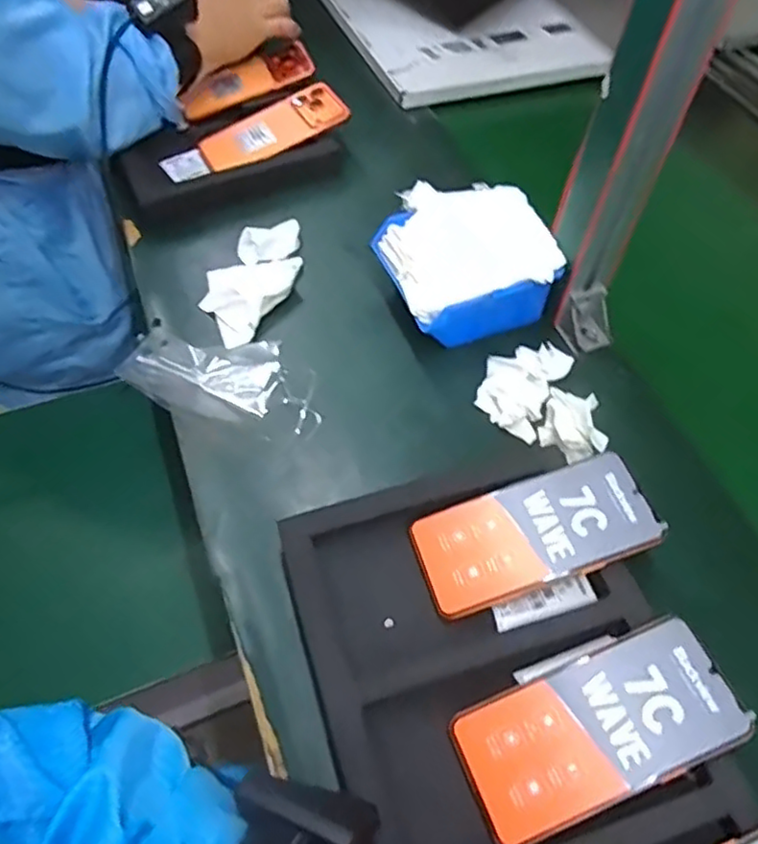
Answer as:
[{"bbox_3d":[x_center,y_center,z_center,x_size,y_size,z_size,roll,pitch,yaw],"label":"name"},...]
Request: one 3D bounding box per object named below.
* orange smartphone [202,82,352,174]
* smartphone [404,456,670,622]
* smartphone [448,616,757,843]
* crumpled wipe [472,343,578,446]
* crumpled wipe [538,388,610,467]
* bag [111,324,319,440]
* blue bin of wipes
[{"bbox_3d":[-0.120,-0.332,0.734,0.166,0.012,0.077,-28,65,-6],"label":"orange smartphone"},{"bbox_3d":[0.107,0.078,0.461,0.162,0.008,0.075,-19,59,0],"label":"smartphone"},{"bbox_3d":[0.130,0.184,0.390,0.162,0.005,0.076,-24,60,-3],"label":"smartphone"},{"bbox_3d":[0.121,-0.032,0.561,0.062,0.024,0.090,26,59,14],"label":"crumpled wipe"},{"bbox_3d":[0.158,0.004,0.528,0.056,0.026,0.055,1,56,-2],"label":"crumpled wipe"},{"bbox_3d":[-0.131,-0.041,0.567,0.174,0.018,0.087,16,57,8],"label":"bag"},{"bbox_3d":[0.075,-0.150,0.605,0.140,0.080,0.146,-14,58,-12],"label":"blue bin of wipes"}]

